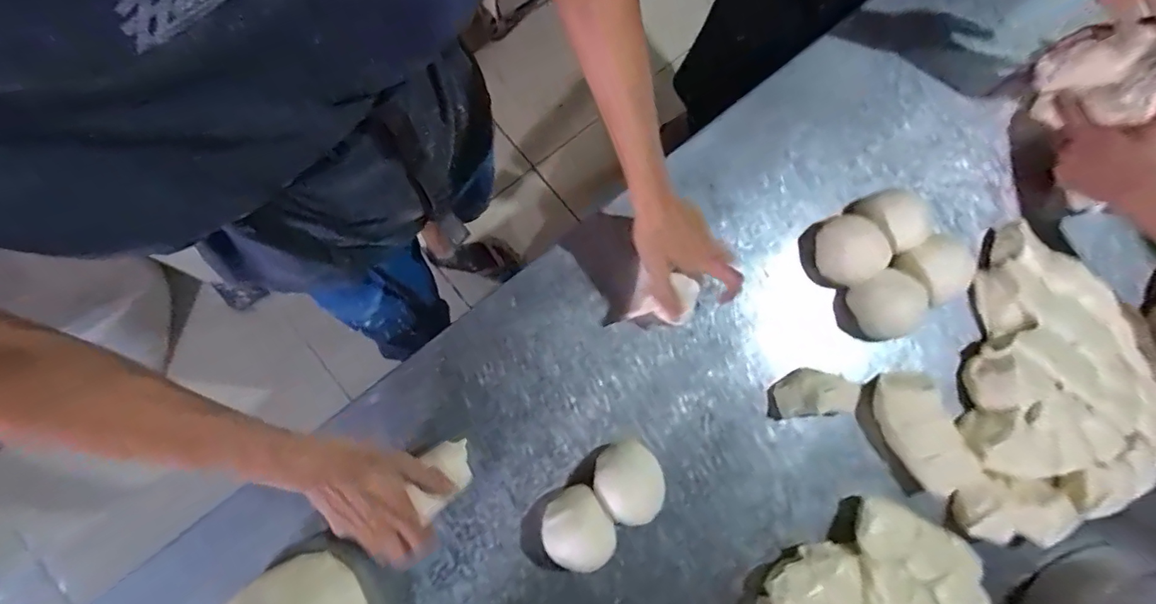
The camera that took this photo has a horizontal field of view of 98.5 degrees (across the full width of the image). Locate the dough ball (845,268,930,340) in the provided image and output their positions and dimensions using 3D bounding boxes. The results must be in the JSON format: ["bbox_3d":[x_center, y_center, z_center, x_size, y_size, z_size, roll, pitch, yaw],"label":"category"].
[{"bbox_3d":[0.363,0.005,0.581,0.074,0.048,0.077,1,81,-4],"label":"dough ball"}]

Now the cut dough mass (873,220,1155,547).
[{"bbox_3d":[0.520,0.110,0.568,0.320,0.040,0.276,-43,86,-9],"label":"cut dough mass"}]

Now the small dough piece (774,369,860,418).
[{"bbox_3d":[0.265,0.100,0.553,0.087,0.049,0.050,-5,82,-4],"label":"small dough piece"}]

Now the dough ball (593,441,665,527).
[{"bbox_3d":[0.054,0.188,0.526,0.070,0.060,0.074,1,81,-4],"label":"dough ball"}]

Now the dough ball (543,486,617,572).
[{"bbox_3d":[-0.002,0.236,0.518,0.069,0.052,0.072,1,81,-4],"label":"dough ball"}]

